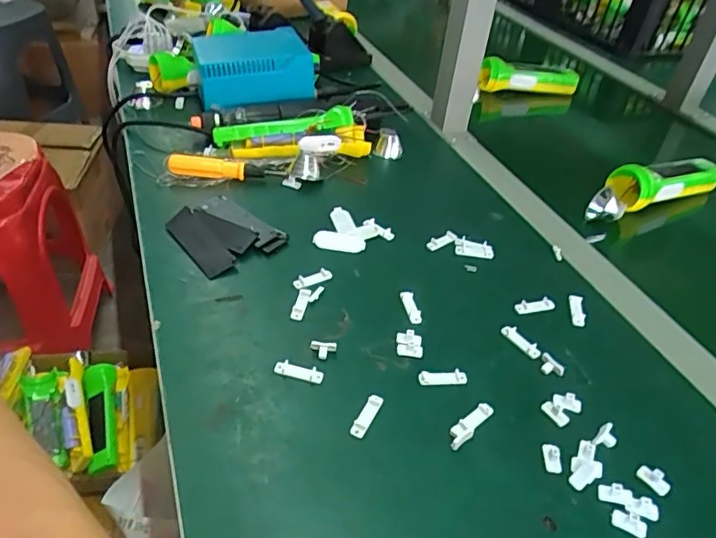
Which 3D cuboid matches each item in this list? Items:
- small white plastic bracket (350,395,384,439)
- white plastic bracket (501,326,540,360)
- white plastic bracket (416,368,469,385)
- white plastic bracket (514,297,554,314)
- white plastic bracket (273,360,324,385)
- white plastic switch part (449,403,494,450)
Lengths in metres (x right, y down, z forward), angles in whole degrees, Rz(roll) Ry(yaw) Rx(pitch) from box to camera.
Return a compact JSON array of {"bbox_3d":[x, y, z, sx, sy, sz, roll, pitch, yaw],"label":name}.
[{"bbox_3d":[0.007,0.103,0.387,0.010,0.005,0.036,22,42,18],"label":"small white plastic bracket"},{"bbox_3d":[0.136,0.060,0.455,0.013,0.005,0.039,-17,45,-28],"label":"white plastic bracket"},{"bbox_3d":[0.065,0.083,0.422,0.038,0.004,0.011,-1,40,-9],"label":"white plastic bracket"},{"bbox_3d":[0.158,0.033,0.490,0.038,0.008,0.010,-4,40,-15],"label":"white plastic bracket"},{"bbox_3d":[-0.044,0.076,0.409,0.037,0.004,0.012,9,40,3],"label":"white plastic bracket"},{"bbox_3d":[0.079,0.110,0.389,0.012,0.006,0.047,34,47,29],"label":"white plastic switch part"}]

